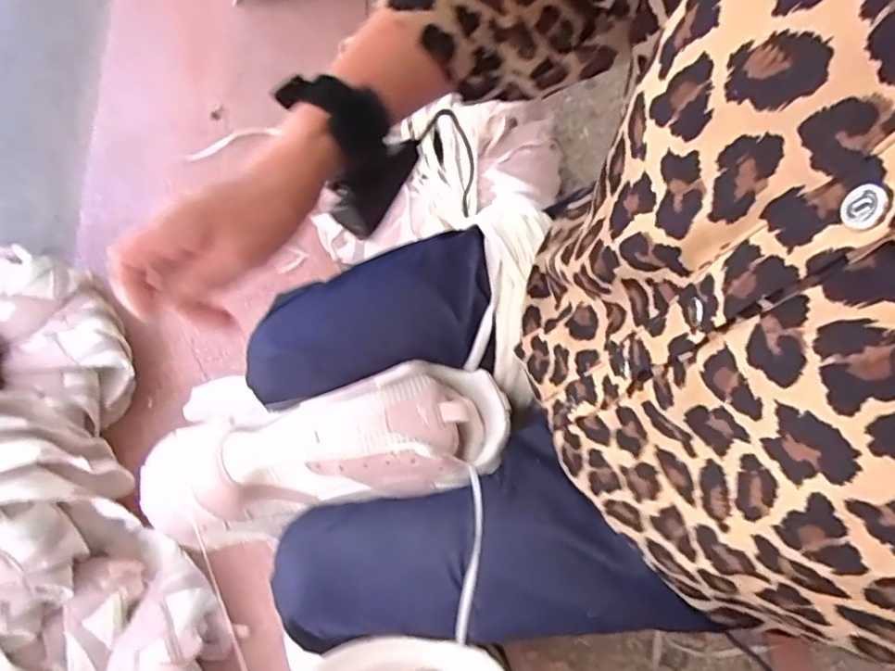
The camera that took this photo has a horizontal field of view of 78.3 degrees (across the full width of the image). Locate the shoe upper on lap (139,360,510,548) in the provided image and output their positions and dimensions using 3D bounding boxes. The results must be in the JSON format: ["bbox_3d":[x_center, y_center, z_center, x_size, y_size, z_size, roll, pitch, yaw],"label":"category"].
[{"bbox_3d":[-0.074,0.084,0.431,0.248,0.053,0.099,-13,74,-5],"label":"shoe upper on lap"}]

